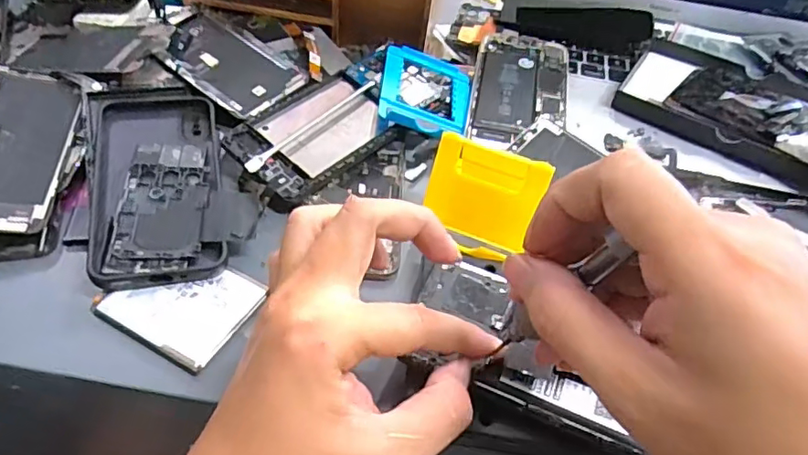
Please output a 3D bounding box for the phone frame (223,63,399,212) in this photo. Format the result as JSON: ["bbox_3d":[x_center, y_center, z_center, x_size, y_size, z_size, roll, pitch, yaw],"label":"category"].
[{"bbox_3d":[-0.059,-0.069,0.408,0.073,0.012,0.134,34,52,23],"label":"phone frame"}]

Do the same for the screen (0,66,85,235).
[{"bbox_3d":[-0.253,-0.055,0.367,0.072,0.006,0.145,4,49,-18],"label":"screen"}]

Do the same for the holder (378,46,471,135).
[{"bbox_3d":[0.017,-0.103,0.441,0.069,0.007,0.087,19,49,-13],"label":"holder"}]

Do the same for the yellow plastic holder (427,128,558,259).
[{"bbox_3d":[0.048,-0.017,0.366,0.069,0.068,0.004,17,15,2],"label":"yellow plastic holder"}]

